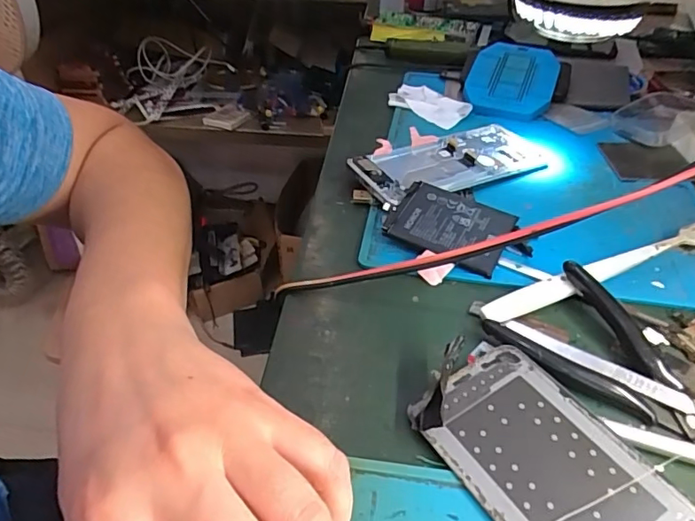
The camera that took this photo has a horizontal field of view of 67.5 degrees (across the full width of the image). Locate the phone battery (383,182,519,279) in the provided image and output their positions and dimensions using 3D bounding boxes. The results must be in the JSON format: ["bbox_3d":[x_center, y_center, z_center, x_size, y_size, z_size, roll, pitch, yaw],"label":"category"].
[{"bbox_3d":[0.071,-0.026,0.361,0.078,0.005,0.063,23,53,17],"label":"phone battery"}]

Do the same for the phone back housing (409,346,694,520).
[{"bbox_3d":[0.099,0.101,0.219,0.071,0.011,0.161,-22,44,-24],"label":"phone back housing"}]

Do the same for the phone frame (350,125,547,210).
[{"bbox_3d":[0.087,-0.081,0.433,0.163,0.016,0.074,-19,43,-21],"label":"phone frame"}]

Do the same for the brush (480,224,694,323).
[{"bbox_3d":[0.162,0.006,0.329,0.176,0.017,0.015,-15,42,-17],"label":"brush"}]

